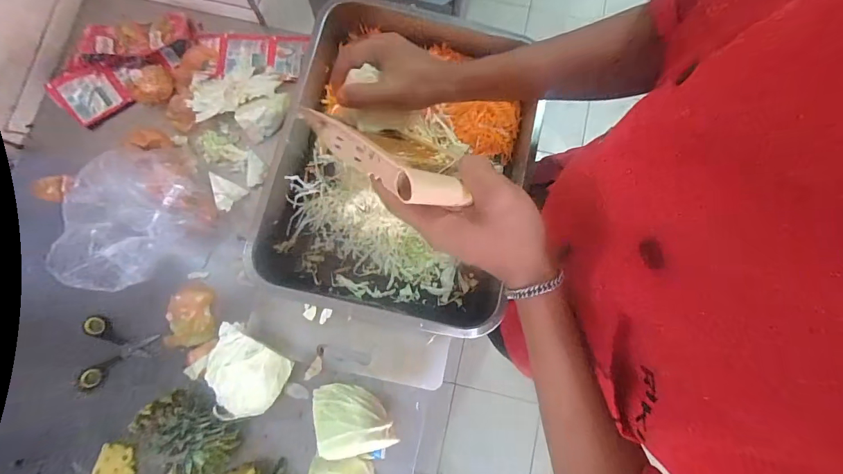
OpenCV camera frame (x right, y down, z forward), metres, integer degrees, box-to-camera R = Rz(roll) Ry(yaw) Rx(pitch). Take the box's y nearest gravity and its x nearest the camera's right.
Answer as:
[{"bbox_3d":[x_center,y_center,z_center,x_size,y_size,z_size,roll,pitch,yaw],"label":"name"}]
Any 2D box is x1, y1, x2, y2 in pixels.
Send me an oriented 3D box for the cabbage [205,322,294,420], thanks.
[{"bbox_3d":[-0.229,0.181,0.520,0.094,0.077,0.116,23,80,4],"label":"cabbage"}]

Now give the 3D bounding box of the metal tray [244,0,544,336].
[{"bbox_3d":[-0.022,-0.106,0.575,0.349,0.092,0.445,12,79,2],"label":"metal tray"}]

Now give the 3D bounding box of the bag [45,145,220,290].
[{"bbox_3d":[-0.365,-0.033,0.527,0.133,0.138,0.202,-14,80,-3],"label":"bag"}]

